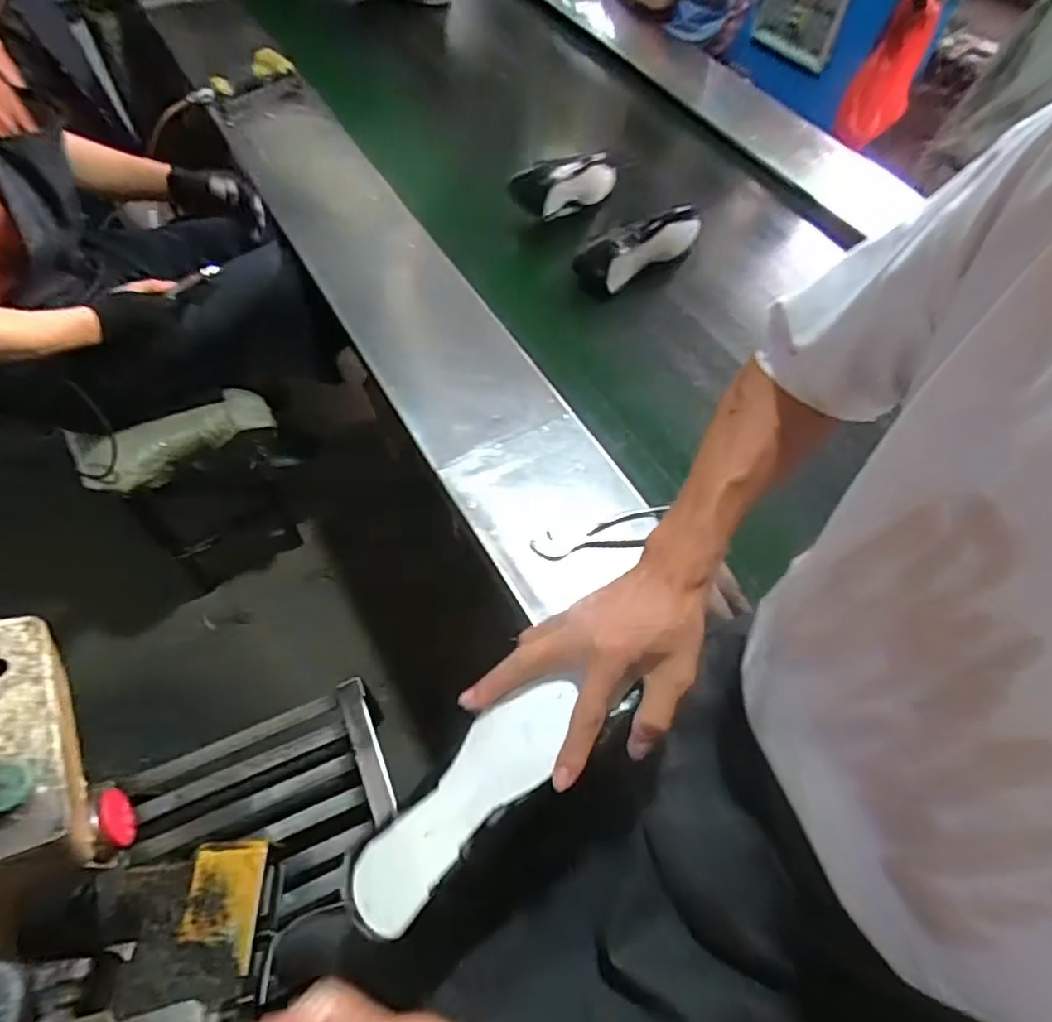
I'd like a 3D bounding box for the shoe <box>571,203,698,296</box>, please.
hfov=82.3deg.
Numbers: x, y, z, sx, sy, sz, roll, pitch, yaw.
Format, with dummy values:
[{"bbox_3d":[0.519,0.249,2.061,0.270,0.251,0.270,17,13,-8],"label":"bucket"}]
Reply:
[{"bbox_3d":[0.208,-0.484,1.087,0.271,0.085,0.091,-32,65,-22],"label":"shoe"}]

